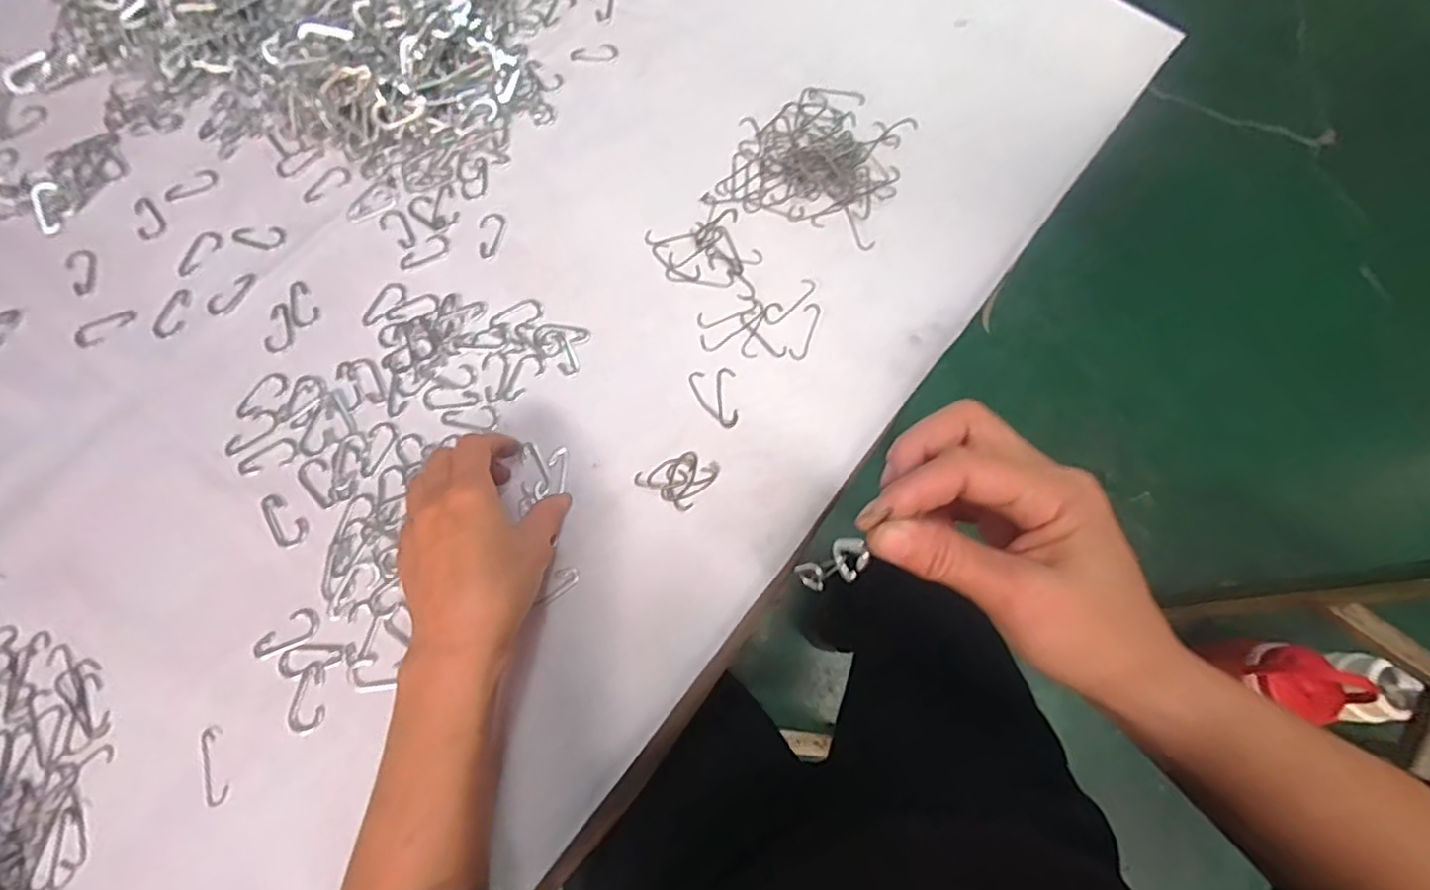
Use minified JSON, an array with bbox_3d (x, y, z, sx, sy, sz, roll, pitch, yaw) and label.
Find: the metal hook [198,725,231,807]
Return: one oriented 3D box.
[{"bbox_3d":[-0.274,0.175,0.353,0.012,0.004,0.041,-18,74,-7],"label":"metal hook"}]

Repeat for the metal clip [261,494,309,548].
[{"bbox_3d":[-0.263,0.045,0.396,0.019,0.004,0.036,-31,76,-10],"label":"metal clip"}]

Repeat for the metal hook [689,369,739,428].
[{"bbox_3d":[0.000,-0.031,0.424,0.029,0.004,0.041,-8,73,-4],"label":"metal hook"}]

